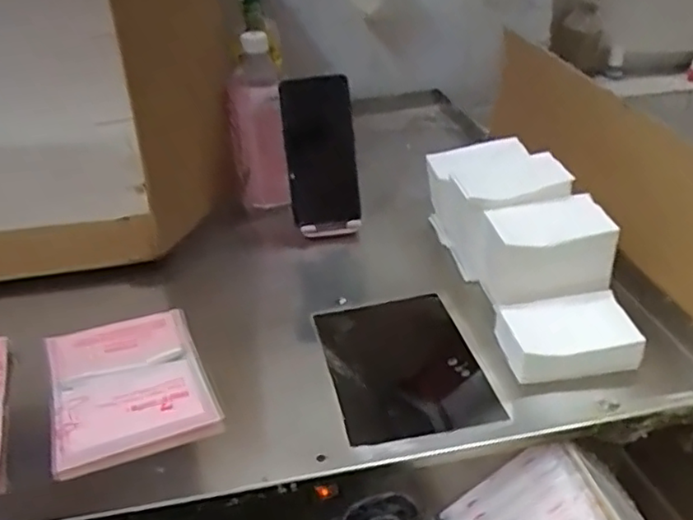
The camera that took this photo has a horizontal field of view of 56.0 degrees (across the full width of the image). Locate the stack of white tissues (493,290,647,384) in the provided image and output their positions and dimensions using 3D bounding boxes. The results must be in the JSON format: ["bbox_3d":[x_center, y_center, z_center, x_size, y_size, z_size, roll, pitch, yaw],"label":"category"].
[{"bbox_3d":[0.183,0.064,0.552,0.107,0.043,0.070,-3,32,-2],"label":"stack of white tissues"}]

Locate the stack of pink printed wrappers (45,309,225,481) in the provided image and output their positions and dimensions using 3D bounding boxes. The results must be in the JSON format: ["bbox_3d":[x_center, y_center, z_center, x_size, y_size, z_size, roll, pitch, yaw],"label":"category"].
[{"bbox_3d":[-0.178,0.100,0.537,0.118,0.022,0.150,-14,34,-18],"label":"stack of pink printed wrappers"}]

